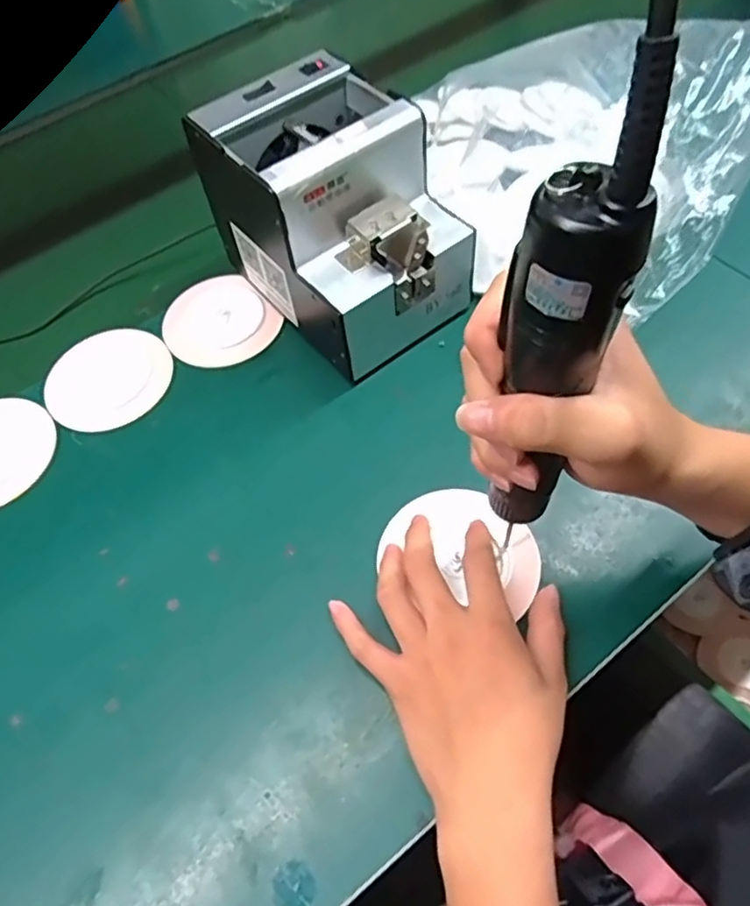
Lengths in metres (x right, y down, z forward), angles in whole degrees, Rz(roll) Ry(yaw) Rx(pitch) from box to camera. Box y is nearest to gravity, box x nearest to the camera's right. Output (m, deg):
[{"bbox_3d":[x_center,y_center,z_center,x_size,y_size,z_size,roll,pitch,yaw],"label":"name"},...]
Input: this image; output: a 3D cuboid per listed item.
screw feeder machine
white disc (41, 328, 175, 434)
[{"bbox_3d":[-0.025,-0.173,0.490,0.125,0.153,0.177,-36,62,-16],"label":"screw feeder machine"},{"bbox_3d":[-0.215,-0.060,0.517,0.093,0.016,0.097,30,64,21],"label":"white disc"}]

